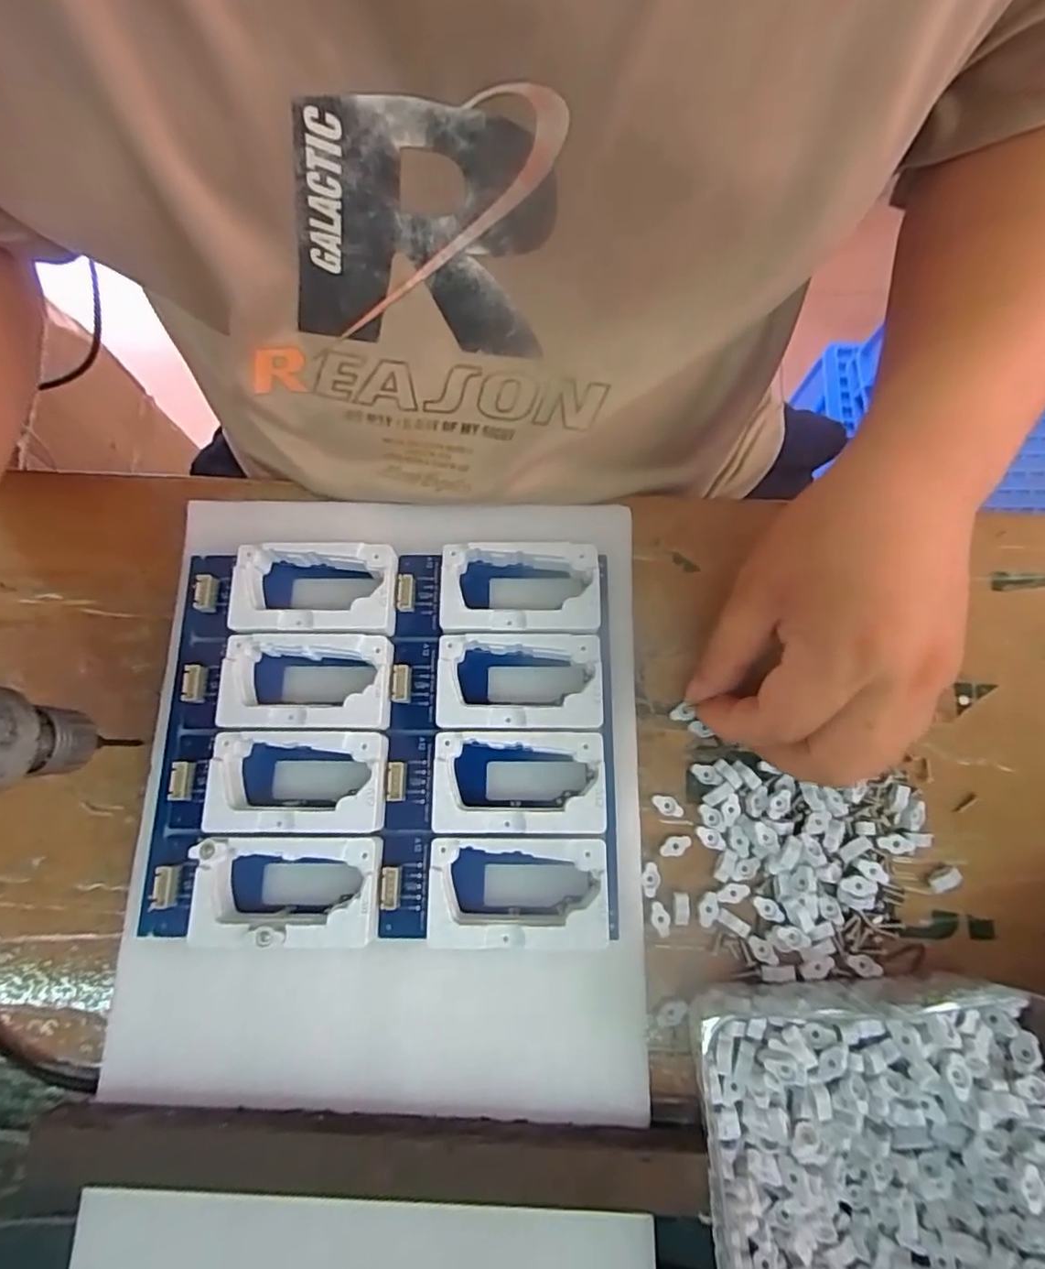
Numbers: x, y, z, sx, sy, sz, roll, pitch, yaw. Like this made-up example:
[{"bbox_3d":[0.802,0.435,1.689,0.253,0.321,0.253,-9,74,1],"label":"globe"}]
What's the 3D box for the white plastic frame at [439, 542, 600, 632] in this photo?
[{"bbox_3d":[-0.001,-0.019,0.271,0.068,0.020,0.040,0,76,1],"label":"white plastic frame"}]

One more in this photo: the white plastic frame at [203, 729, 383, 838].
[{"bbox_3d":[-0.091,0.061,0.250,0.070,0.015,0.039,0,76,1],"label":"white plastic frame"}]

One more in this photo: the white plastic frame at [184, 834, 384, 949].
[{"bbox_3d":[-0.091,0.098,0.235,0.071,0.014,0.038,-2,75,1],"label":"white plastic frame"}]

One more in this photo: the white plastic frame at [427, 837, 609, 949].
[{"bbox_3d":[-0.001,0.101,0.242,0.068,0.022,0.039,0,76,1],"label":"white plastic frame"}]

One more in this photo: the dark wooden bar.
[{"bbox_3d":[-0.054,0.187,0.217,0.231,0.019,0.025,1,76,1],"label":"dark wooden bar"}]

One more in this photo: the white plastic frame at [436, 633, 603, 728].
[{"bbox_3d":[-0.001,0.021,0.260,0.068,0.016,0.039,0,76,1],"label":"white plastic frame"}]

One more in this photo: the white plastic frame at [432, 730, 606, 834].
[{"bbox_3d":[-0.001,0.060,0.249,0.068,0.014,0.039,-1,75,1],"label":"white plastic frame"}]

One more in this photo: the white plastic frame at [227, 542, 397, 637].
[{"bbox_3d":[-0.090,-0.018,0.272,0.071,0.020,0.042,1,76,1],"label":"white plastic frame"}]

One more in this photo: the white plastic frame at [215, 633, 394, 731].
[{"bbox_3d":[-0.090,0.021,0.261,0.070,0.019,0.039,0,76,1],"label":"white plastic frame"}]

